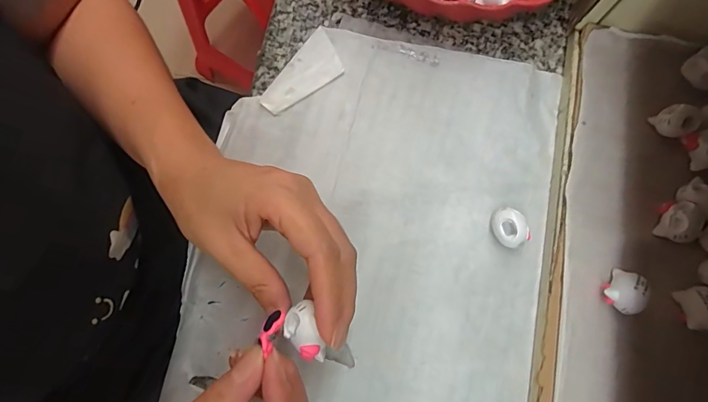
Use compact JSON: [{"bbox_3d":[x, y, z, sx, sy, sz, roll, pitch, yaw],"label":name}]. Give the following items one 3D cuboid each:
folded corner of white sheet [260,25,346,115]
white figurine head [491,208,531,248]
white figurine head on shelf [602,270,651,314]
[{"bbox_3d":[-0.033,-0.086,0.292,0.032,0.005,0.069,36,84,-1],"label":"folded corner of white sheet"},{"bbox_3d":[0.098,0.018,0.262,0.018,0.020,0.025,-37,80,-8],"label":"white figurine head"},{"bbox_3d":[0.159,0.053,0.242,0.018,0.019,0.023,43,80,9],"label":"white figurine head on shelf"}]

